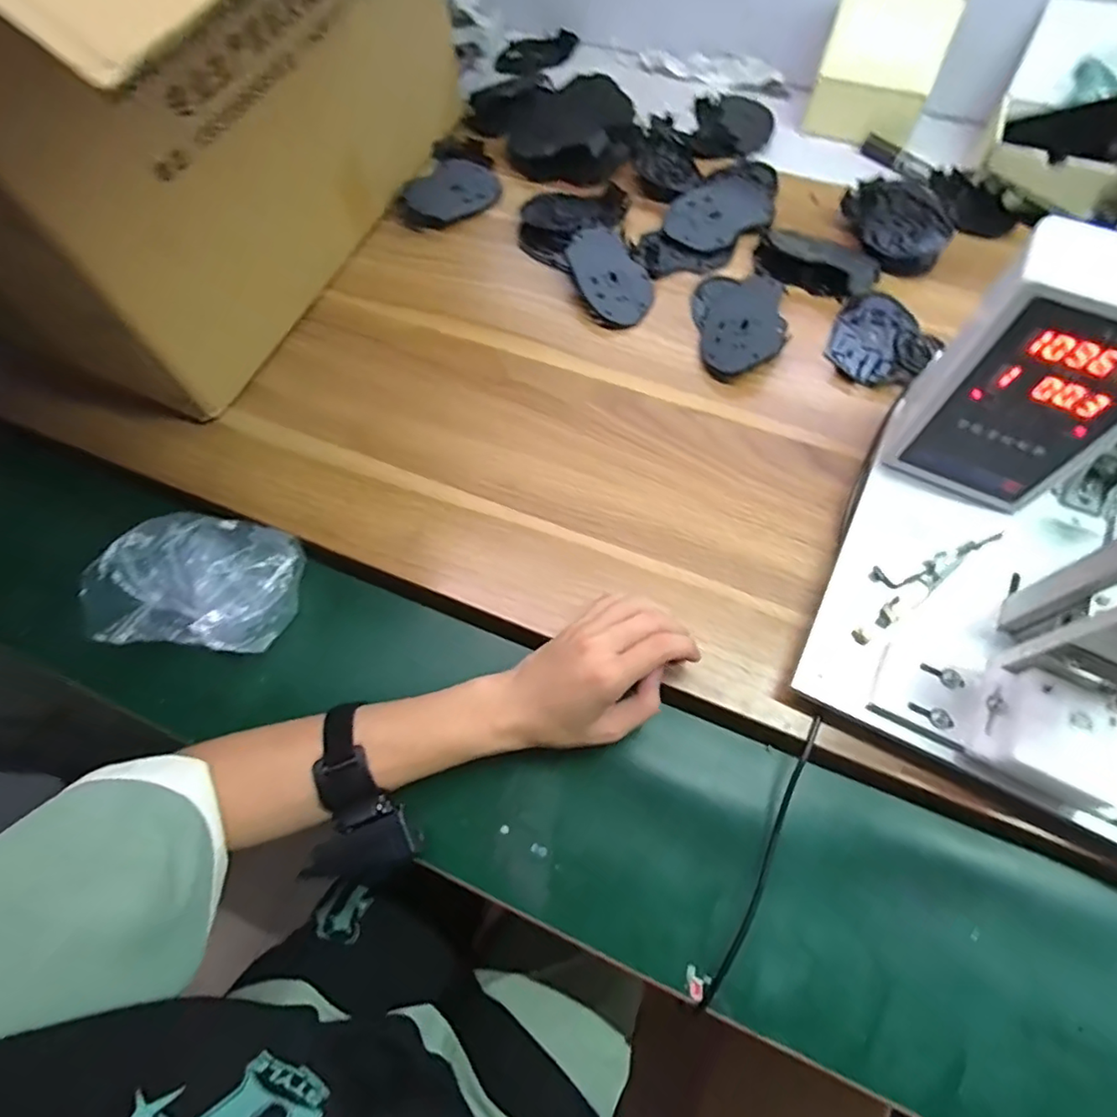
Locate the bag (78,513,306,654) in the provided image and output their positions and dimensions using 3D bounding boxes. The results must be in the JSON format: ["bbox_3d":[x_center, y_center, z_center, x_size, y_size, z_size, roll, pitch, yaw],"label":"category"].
[{"bbox_3d":[-0.287,0.020,0.479,0.131,0.059,0.123,14,70,6],"label":"bag"}]

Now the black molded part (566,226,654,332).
[{"bbox_3d":[0.048,-0.285,0.592,0.068,0.022,0.119,-29,71,-10],"label":"black molded part"}]

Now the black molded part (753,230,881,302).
[{"bbox_3d":[0.259,-0.299,0.586,0.117,0.030,0.061,25,72,10],"label":"black molded part"}]

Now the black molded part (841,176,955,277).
[{"bbox_3d":[0.347,-0.341,0.598,0.083,0.034,0.110,-13,69,-4],"label":"black molded part"}]

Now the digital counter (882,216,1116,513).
[{"bbox_3d":[0.312,-0.118,0.395,0.115,0.184,0.070,24,70,12],"label":"digital counter"}]

